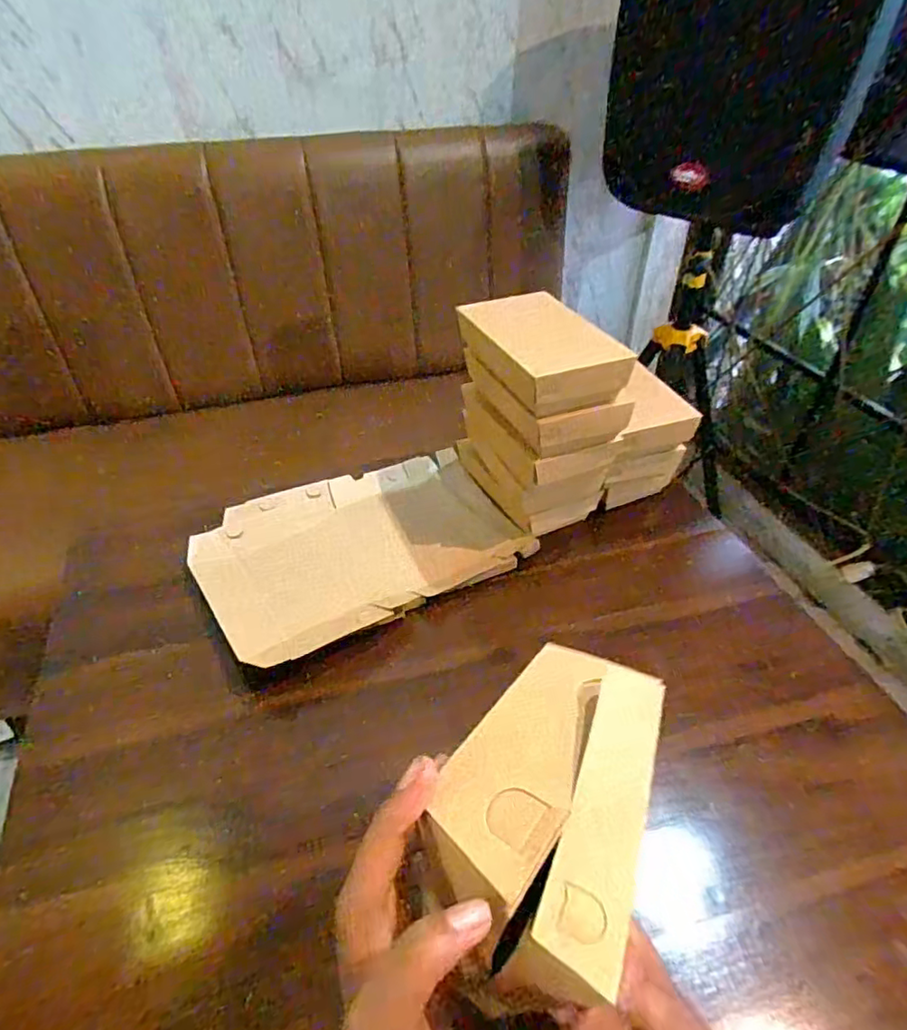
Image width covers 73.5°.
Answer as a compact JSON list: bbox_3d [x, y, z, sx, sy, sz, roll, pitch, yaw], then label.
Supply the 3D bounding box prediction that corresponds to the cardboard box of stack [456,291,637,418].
[{"bbox_3d":[0.094,-0.176,0.634,0.113,0.051,0.174,-17,46,-19],"label":"cardboard box of stack"}]

